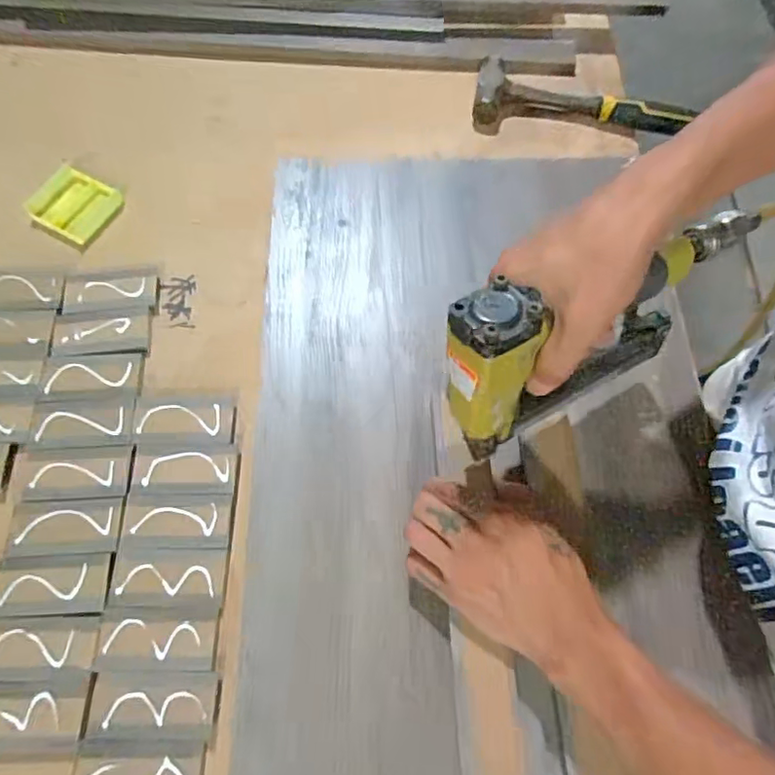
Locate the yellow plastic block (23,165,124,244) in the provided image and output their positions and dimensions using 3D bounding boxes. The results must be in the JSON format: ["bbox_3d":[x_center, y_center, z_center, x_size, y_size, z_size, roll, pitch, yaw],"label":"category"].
[{"bbox_3d":[-0.305,-0.178,0.544,0.075,0.015,0.064,27,68,9],"label":"yellow plastic block"}]

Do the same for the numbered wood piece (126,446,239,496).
[{"bbox_3d":[-0.158,0.064,0.433,0.081,0.004,0.038,1,66,-2],"label":"numbered wood piece"}]

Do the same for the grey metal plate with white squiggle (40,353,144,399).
[{"bbox_3d":[-0.246,-0.011,0.464,0.077,0.004,0.040,-2,66,-3],"label":"grey metal plate with white squiggle"}]

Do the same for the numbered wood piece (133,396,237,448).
[{"bbox_3d":[-0.164,0.027,0.451,0.078,0.005,0.044,-1,66,-2],"label":"numbered wood piece"}]

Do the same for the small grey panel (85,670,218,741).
[{"bbox_3d":[-0.156,0.210,0.368,0.081,0.004,0.040,2,66,-1],"label":"small grey panel"}]

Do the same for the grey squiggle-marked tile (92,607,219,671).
[{"bbox_3d":[-0.159,0.173,0.384,0.080,0.004,0.039,2,66,-1],"label":"grey squiggle-marked tile"}]

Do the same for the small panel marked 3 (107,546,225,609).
[{"bbox_3d":[-0.158,0.136,0.401,0.080,0.004,0.043,2,66,-1],"label":"small panel marked 3"}]

